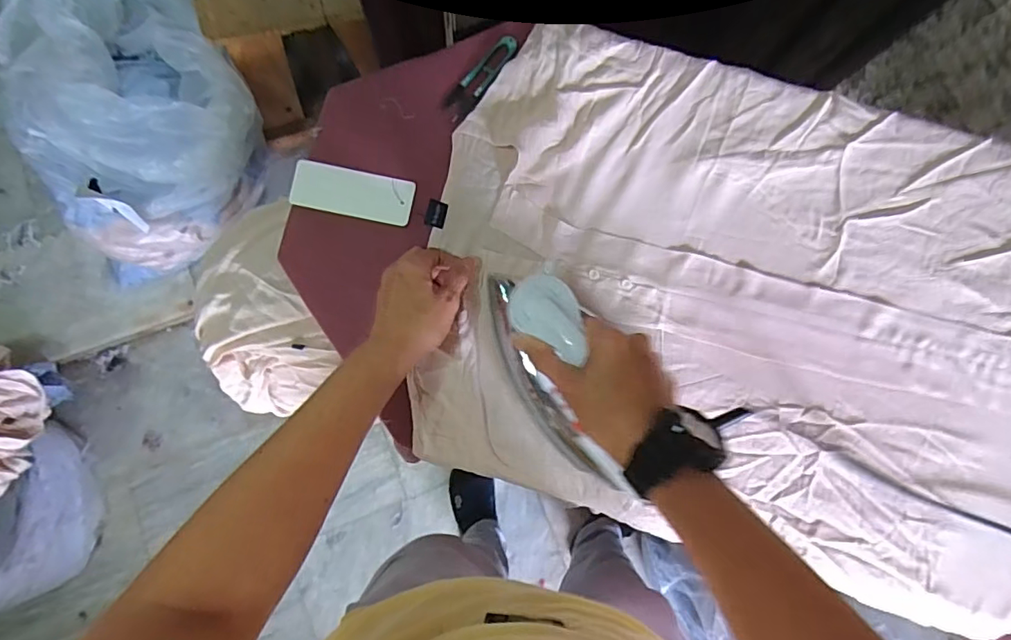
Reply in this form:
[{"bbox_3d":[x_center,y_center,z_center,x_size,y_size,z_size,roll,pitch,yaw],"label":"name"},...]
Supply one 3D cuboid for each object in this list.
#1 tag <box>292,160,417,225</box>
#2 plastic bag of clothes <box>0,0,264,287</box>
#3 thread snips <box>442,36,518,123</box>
[{"bbox_3d":[-0.153,-0.127,0.543,0.120,0.007,0.048,12,80,-1],"label":"tag"},{"bbox_3d":[-0.783,-0.424,1.117,0.496,0.344,0.542,-31,84,-7],"label":"plastic bag of clothes"},{"bbox_3d":[-0.024,-0.246,0.549,0.027,0.006,0.101,38,87,2],"label":"thread snips"}]

